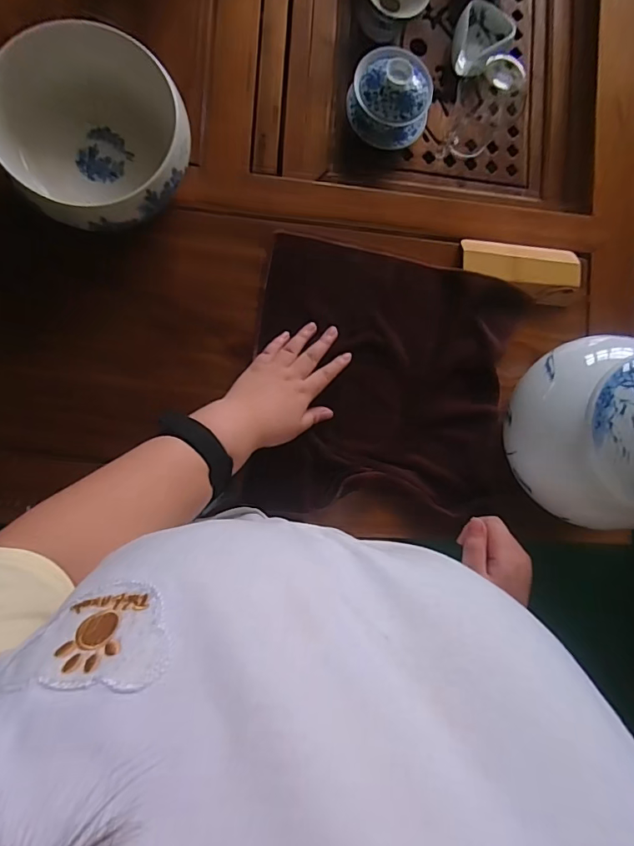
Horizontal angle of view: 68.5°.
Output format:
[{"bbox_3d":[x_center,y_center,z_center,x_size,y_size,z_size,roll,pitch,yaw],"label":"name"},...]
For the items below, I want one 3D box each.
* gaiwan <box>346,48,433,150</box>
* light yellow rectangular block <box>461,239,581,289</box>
[{"bbox_3d":[0.090,-0.395,0.567,0.099,0.062,0.086,24,85,-6],"label":"gaiwan"},{"bbox_3d":[0.250,-0.196,0.569,0.146,0.011,0.050,5,87,-7],"label":"light yellow rectangular block"}]

